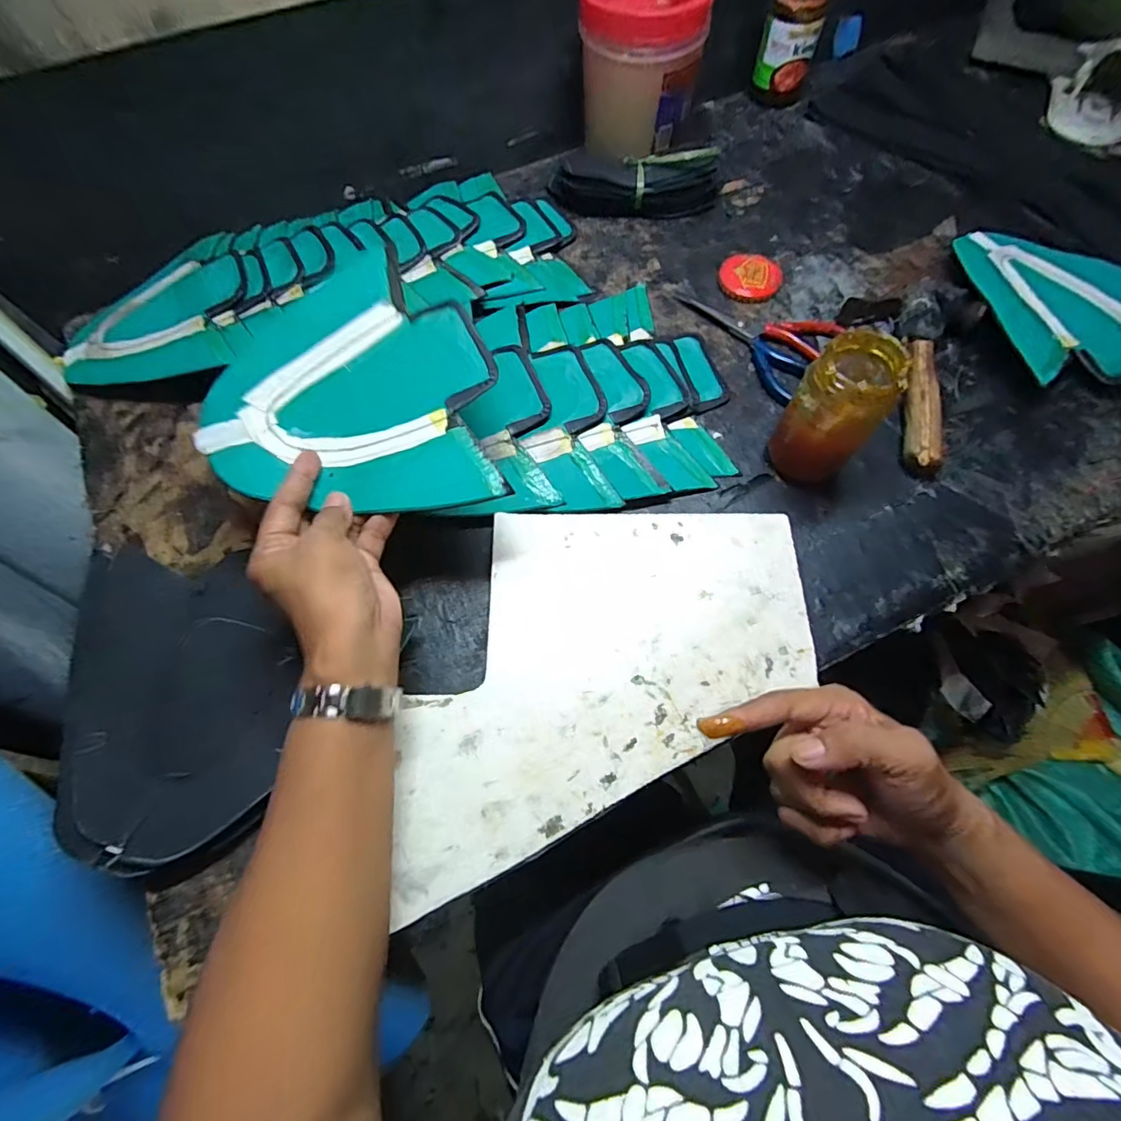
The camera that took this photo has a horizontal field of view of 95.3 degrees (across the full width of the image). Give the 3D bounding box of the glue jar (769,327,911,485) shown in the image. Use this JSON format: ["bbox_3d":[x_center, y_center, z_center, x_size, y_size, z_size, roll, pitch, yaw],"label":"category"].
[{"bbox_3d":[0.201,-0.108,0.378,0.057,0.112,0.051,40,74,16],"label":"glue jar"}]

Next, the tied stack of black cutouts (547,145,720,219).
[{"bbox_3d":[0.079,-0.399,0.532,0.179,0.051,0.062,2,68,2],"label":"tied stack of black cutouts"}]

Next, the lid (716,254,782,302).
[{"bbox_3d":[0.186,-0.277,0.503,0.059,0.013,0.052,7,68,4],"label":"lid"}]

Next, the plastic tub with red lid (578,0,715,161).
[{"bbox_3d":[0.080,-0.491,0.525,0.120,0.139,0.108,7,68,4],"label":"plastic tub with red lid"}]

